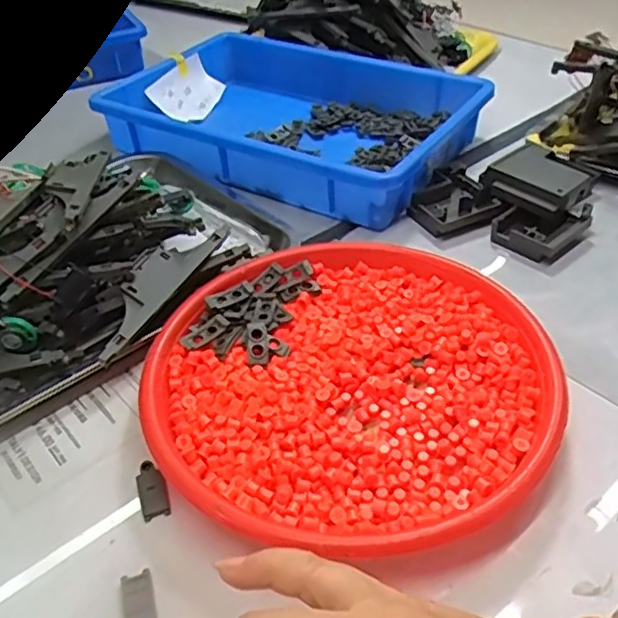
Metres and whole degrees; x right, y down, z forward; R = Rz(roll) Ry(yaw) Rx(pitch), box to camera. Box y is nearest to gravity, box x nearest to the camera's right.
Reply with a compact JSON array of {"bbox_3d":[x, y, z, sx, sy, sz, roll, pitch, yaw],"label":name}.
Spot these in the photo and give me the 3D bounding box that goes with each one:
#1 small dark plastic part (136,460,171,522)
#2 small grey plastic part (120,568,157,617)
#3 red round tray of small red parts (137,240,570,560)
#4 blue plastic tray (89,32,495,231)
[{"bbox_3d":[-0.091,0.104,0.367,0.015,0.007,0.035,-15,42,-13],"label":"small dark plastic part"},{"bbox_3d":[-0.084,0.149,0.316,0.015,0.008,0.034,-14,42,-11],"label":"small grey plastic part"},{"bbox_3d":[0.026,0.042,0.409,0.243,0.035,0.242,-2,41,2],"label":"red round tray of small red parts"},{"bbox_3d":[-0.017,-0.210,0.692,0.358,0.071,0.258,21,46,25],"label":"blue plastic tray"}]

